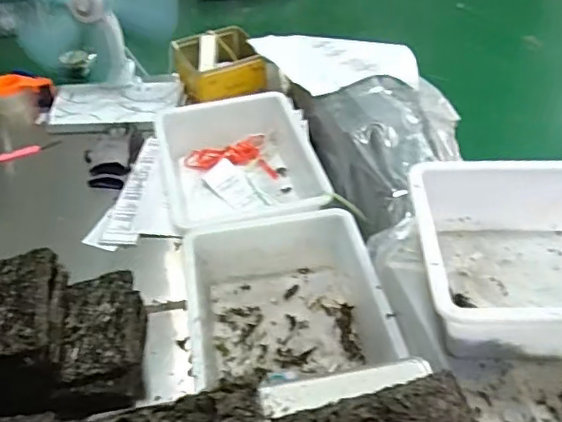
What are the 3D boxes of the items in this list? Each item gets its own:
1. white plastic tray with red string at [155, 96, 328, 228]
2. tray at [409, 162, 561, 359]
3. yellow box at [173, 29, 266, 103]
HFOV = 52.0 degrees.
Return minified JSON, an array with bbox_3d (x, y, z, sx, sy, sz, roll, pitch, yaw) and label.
[{"bbox_3d":[-0.089,-0.084,1.145,0.273,0.118,0.354,-11,43,-9],"label":"white plastic tray with red string"},{"bbox_3d":[0.354,0.055,0.738,0.351,0.119,0.291,1,42,4],"label":"tray"},{"bbox_3d":[-0.155,-0.362,1.427,0.203,0.087,0.198,-14,43,-13],"label":"yellow box"}]

